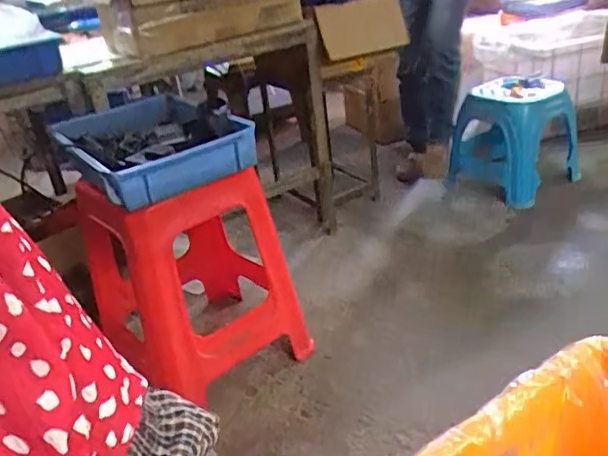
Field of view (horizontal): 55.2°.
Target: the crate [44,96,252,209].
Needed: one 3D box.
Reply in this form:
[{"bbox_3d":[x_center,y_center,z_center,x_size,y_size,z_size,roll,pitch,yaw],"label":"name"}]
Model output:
[{"bbox_3d":[-0.348,-0.193,1.292,0.328,0.079,0.535,-24,32,-28],"label":"crate"}]

